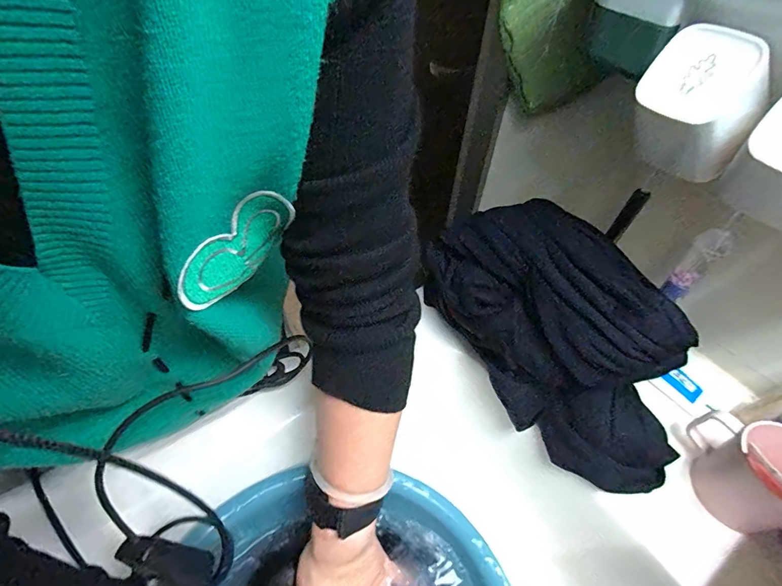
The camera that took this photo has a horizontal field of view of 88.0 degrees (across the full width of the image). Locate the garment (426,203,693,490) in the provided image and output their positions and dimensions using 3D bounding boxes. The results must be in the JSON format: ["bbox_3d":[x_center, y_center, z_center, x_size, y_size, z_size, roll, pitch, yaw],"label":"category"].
[{"bbox_3d":[0.167,0.043,0.398,0.135,0.163,0.274,-25,55,-23],"label":"garment"}]

